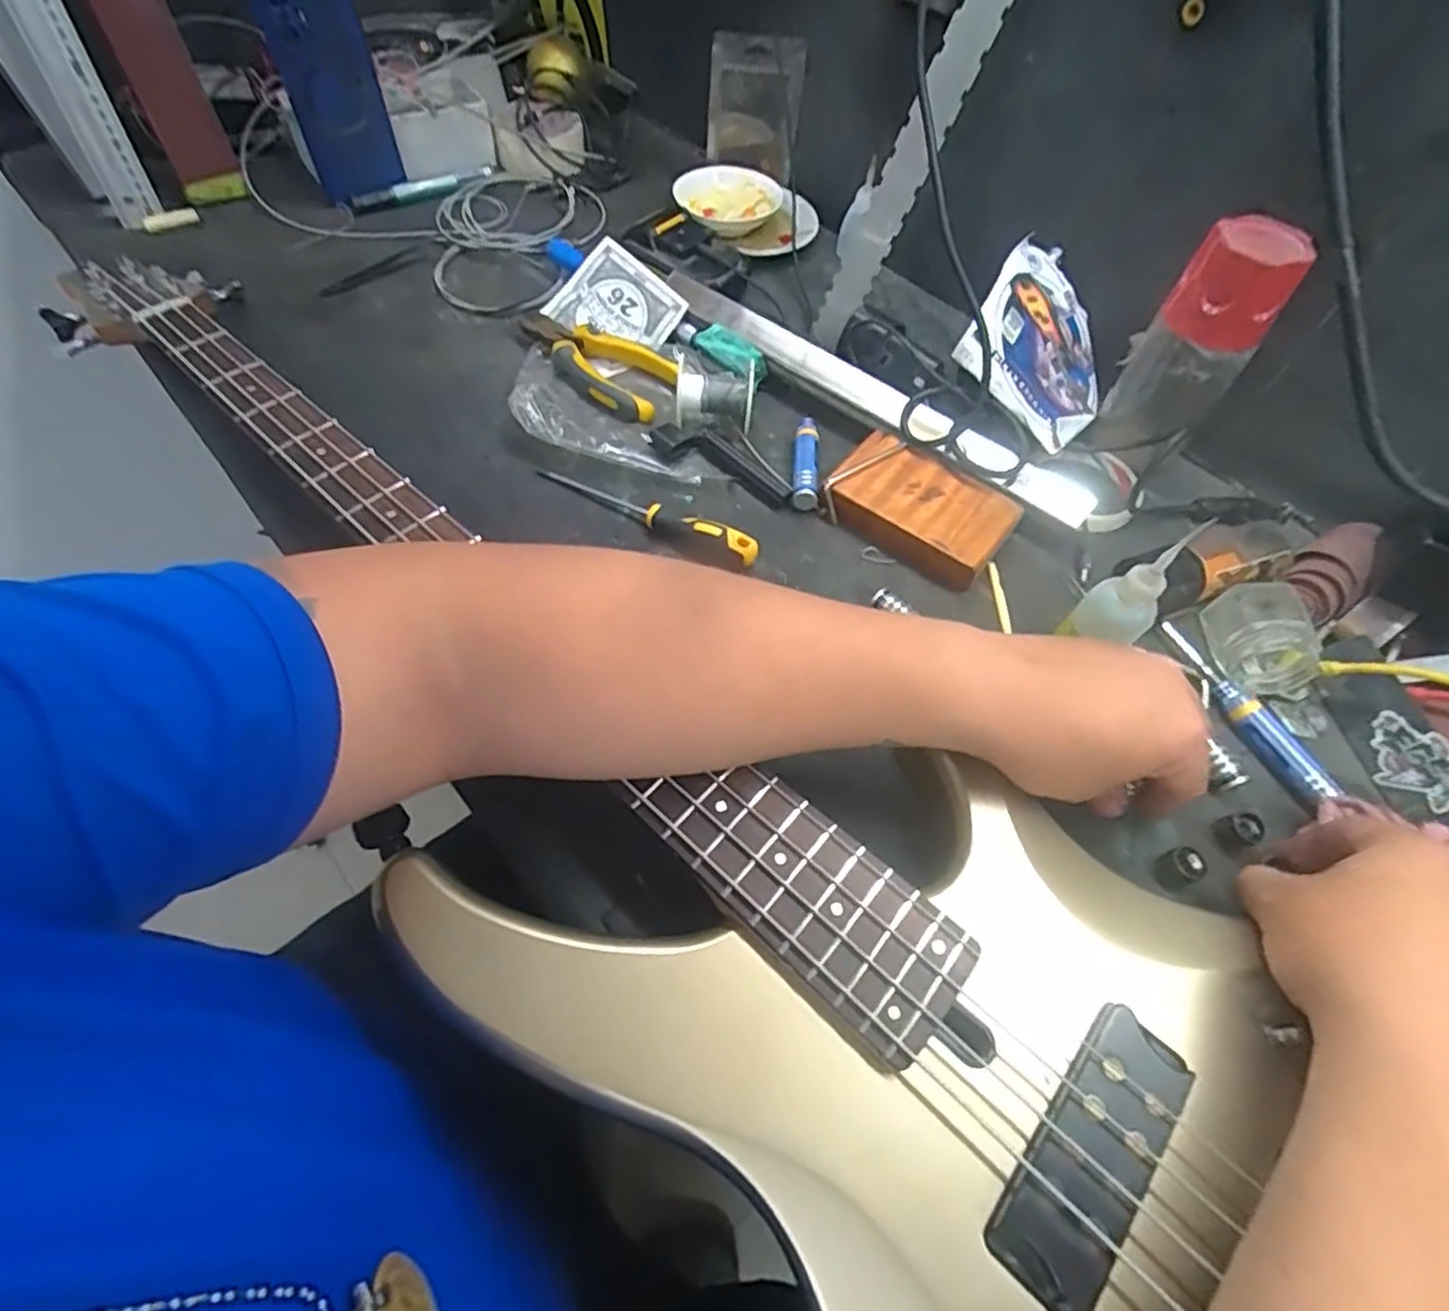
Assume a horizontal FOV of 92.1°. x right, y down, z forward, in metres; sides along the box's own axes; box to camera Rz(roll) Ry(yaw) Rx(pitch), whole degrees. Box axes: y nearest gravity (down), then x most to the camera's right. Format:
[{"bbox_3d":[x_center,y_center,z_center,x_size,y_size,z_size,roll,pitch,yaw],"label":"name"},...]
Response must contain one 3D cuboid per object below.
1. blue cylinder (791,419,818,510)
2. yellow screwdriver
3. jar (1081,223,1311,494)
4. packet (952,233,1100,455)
[{"bbox_3d":[0.060,-0.143,0.515,0.018,0.014,0.079,6,57,-1],"label":"blue cylinder"},{"bbox_3d":[-0.055,-0.100,0.484,0.170,0.026,0.022,28,60,13],"label":"yellow screwdriver"},{"bbox_3d":[0.323,-0.208,0.489,0.065,0.161,0.061,2,58,-3],"label":"jar"},{"bbox_3d":[0.246,-0.234,0.534,0.127,0.015,0.148,40,66,-22],"label":"packet"}]

